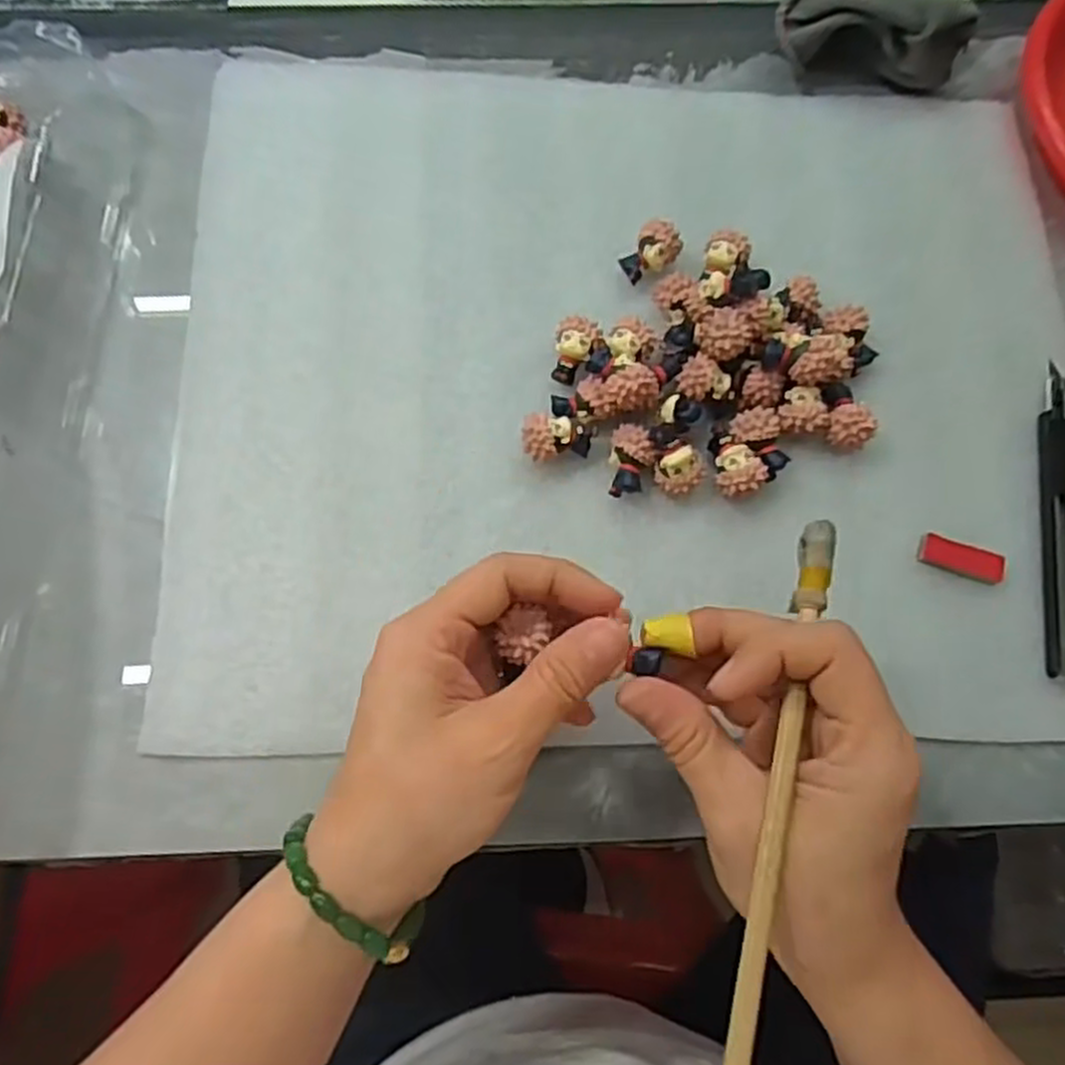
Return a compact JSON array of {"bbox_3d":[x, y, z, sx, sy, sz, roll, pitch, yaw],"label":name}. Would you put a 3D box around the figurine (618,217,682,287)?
[{"bbox_3d":[0.055,-0.128,0.366,0.019,0.022,0.027,43,77,11],"label":"figurine"}]

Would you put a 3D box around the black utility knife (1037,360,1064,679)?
[{"bbox_3d":[0.222,-0.007,0.335,0.017,0.008,0.135,9,73,2],"label":"black utility knife"}]

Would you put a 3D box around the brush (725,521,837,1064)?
[{"bbox_3d":[0.071,0.081,0.230,0.009,0.005,0.179,14,74,3],"label":"brush"}]

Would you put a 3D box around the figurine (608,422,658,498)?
[{"bbox_3d":[0.042,-0.030,0.337,0.018,0.020,0.026,9,73,2],"label":"figurine"}]

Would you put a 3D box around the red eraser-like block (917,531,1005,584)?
[{"bbox_3d":[0.179,0.011,0.331,0.034,0.006,0.013,15,73,4],"label":"red eraser-like block"}]

